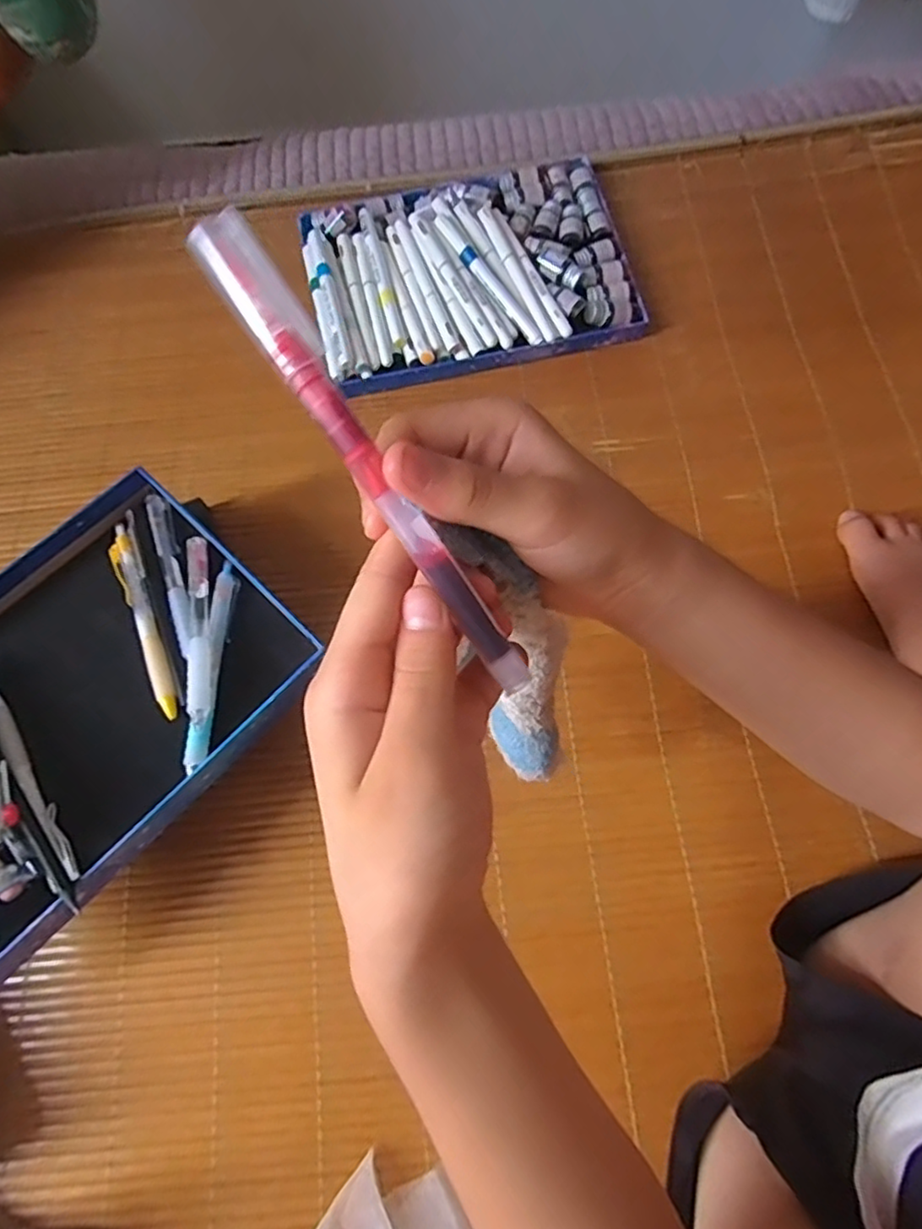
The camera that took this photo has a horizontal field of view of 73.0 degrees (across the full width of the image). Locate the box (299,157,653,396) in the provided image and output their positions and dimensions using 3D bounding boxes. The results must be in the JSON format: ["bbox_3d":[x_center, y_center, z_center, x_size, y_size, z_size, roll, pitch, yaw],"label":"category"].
[{"bbox_3d":[0.006,-0.304,0.544,0.273,0.041,0.185,-11,70,-2],"label":"box"}]

